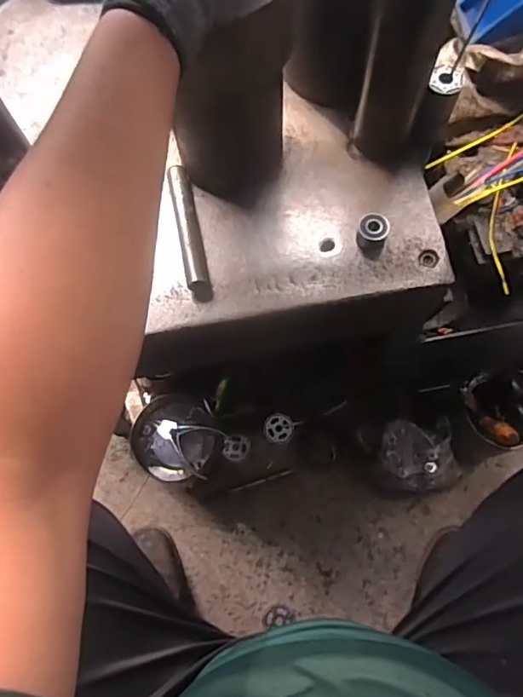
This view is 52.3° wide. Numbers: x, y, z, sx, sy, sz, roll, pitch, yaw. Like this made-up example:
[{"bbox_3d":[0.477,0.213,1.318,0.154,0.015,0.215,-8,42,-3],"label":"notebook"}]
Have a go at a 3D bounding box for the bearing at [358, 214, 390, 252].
[{"bbox_3d":[0.114,-0.120,0.545,0.031,0.021,0.035,17,72,7],"label":"bearing"}]

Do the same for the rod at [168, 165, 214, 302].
[{"bbox_3d":[-0.075,-0.122,0.552,0.021,0.023,0.153,-12,71,-3],"label":"rod"}]

